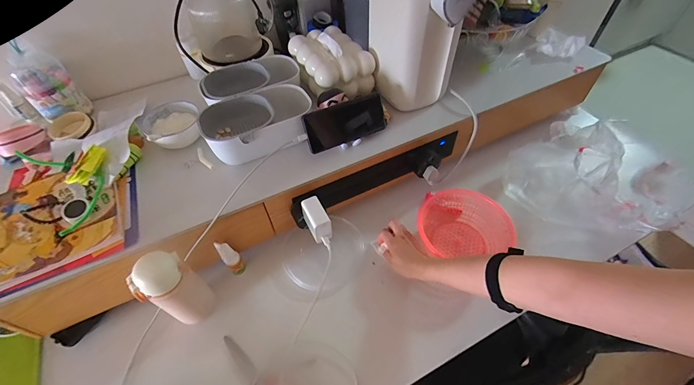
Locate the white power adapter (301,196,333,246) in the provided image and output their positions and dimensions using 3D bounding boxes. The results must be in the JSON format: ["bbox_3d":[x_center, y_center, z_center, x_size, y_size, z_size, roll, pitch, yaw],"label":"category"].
[{"bbox_3d":[-0.054,0.052,0.571,0.038,0.056,0.069,-22,54,-15],"label":"white power adapter"}]

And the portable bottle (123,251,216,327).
[{"bbox_3d":[-0.286,0.164,0.534,0.058,0.167,0.067,8,52,9],"label":"portable bottle"}]

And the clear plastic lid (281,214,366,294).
[{"bbox_3d":[-0.051,0.123,0.674,0.164,0.026,0.171,0,48,0],"label":"clear plastic lid"}]

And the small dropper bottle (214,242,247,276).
[{"bbox_3d":[-0.228,0.128,0.625,0.029,0.089,0.034,-33,57,-22],"label":"small dropper bottle"}]

